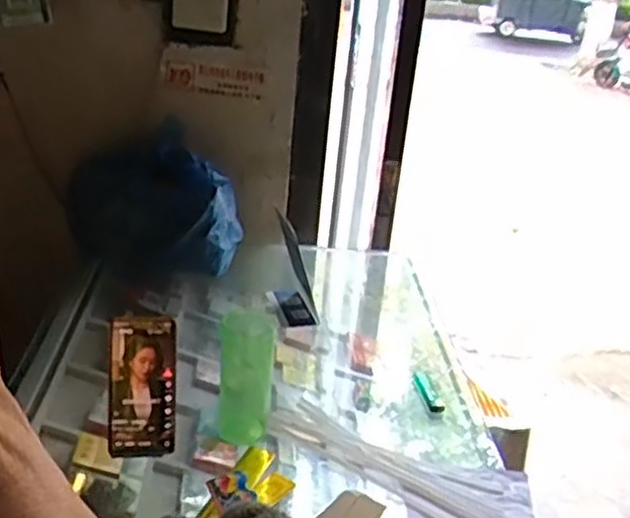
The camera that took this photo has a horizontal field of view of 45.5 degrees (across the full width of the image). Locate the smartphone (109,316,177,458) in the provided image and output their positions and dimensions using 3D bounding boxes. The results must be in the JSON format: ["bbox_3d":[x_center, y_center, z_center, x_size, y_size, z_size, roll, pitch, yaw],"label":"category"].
[{"bbox_3d":[-0.195,0.145,0.851,0.073,0.161,0.012,1,5,-12],"label":"smartphone"}]

